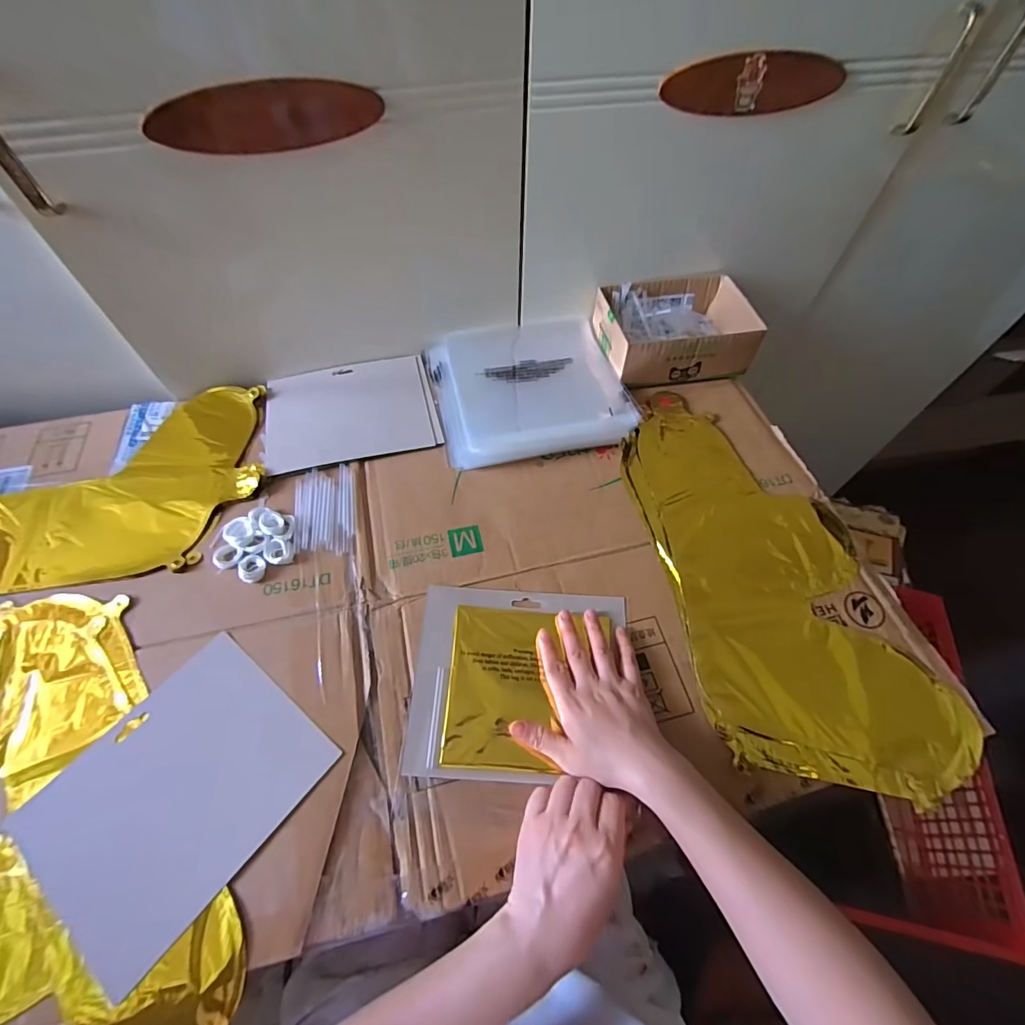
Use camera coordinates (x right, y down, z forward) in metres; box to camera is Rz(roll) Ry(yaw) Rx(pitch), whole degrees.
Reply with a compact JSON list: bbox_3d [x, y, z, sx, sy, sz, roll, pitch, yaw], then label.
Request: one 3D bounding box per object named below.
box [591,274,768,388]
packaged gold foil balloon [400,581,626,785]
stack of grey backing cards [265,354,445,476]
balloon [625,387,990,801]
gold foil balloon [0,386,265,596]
[{"bbox_3d":[0.206,-0.239,0.627,0.177,0.066,0.133,-8,60,-6],"label":"box"},{"bbox_3d":[0.006,0.149,0.432,0.184,0.009,0.162,3,59,0],"label":"packaged gold foil balloon"},{"bbox_3d":[-0.198,-0.126,0.594,0.200,0.009,0.157,-12,60,-9],"label":"stack of grey backing cards"},{"bbox_3d":[0.248,0.050,0.492,0.209,0.016,0.435,-12,60,-9],"label":"balloon"},{"bbox_3d":[-0.482,-0.022,0.532,0.393,0.038,0.239,-8,60,-6],"label":"gold foil balloon"}]

